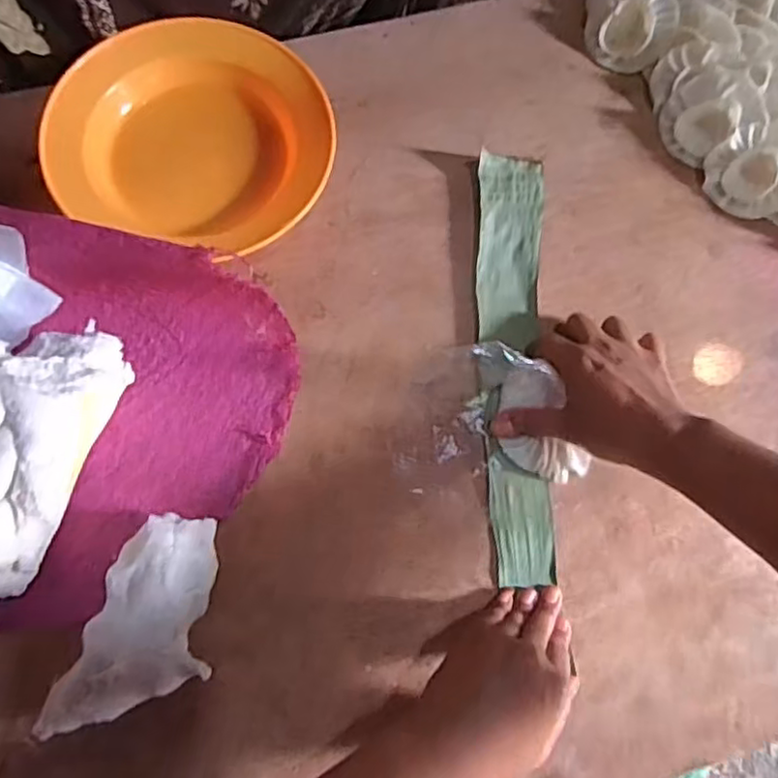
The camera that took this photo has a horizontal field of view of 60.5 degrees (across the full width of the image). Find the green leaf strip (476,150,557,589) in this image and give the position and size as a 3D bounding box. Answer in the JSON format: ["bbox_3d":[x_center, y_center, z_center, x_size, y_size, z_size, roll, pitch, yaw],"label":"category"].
[{"bbox_3d":[0.098,-0.026,0.520,0.056,0.009,0.341,4,76,-8],"label":"green leaf strip"}]

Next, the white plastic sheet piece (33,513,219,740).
[{"bbox_3d":[-0.148,0.155,0.425,0.078,0.049,0.148,21,75,5],"label":"white plastic sheet piece"}]

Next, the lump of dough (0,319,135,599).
[{"bbox_3d":[-0.247,0.043,0.432,0.085,0.083,0.194,15,75,3],"label":"lump of dough"}]

